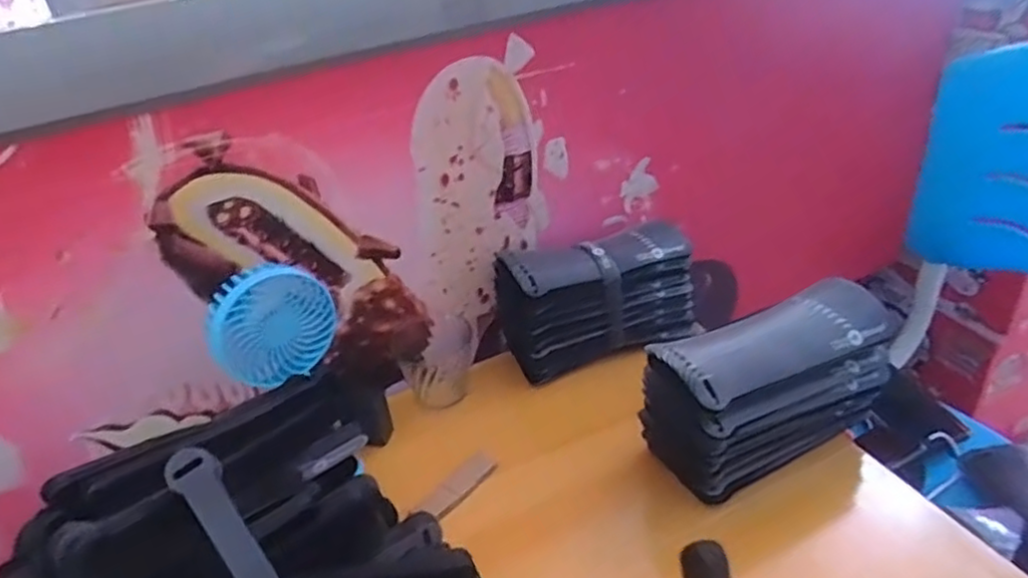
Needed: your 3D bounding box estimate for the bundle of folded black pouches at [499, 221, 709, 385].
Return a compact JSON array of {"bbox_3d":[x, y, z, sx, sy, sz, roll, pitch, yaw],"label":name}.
[{"bbox_3d":[0.090,0.007,0.731,0.212,0.122,0.081,-18,35,-16],"label":"bundle of folded black pouches"}]

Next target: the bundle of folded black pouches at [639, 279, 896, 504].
[{"bbox_3d":[0.220,0.081,0.573,0.221,0.137,0.084,-21,35,-19],"label":"bundle of folded black pouches"}]

